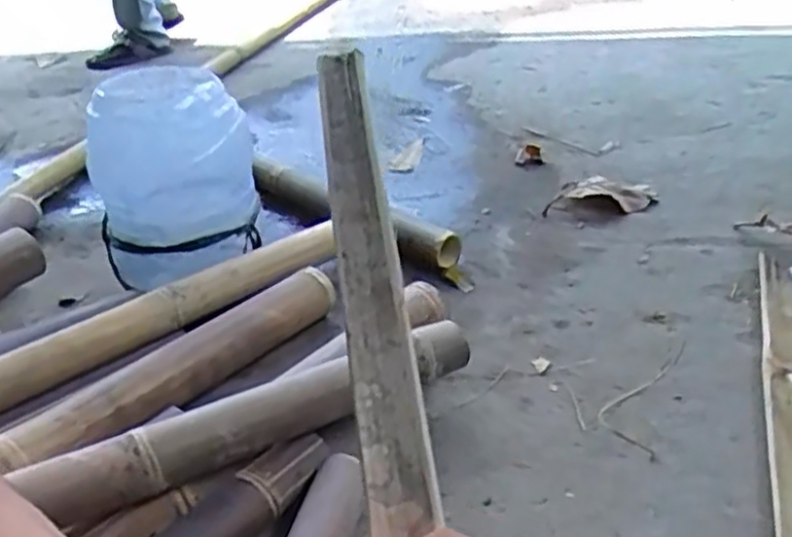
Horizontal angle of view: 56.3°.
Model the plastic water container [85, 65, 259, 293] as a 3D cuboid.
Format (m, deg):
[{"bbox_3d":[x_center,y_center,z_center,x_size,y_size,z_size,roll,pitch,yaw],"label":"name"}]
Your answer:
[{"bbox_3d":[-0.353,-0.149,1.189,0.234,0.276,0.264,-6,33,-1],"label":"plastic water container"}]

